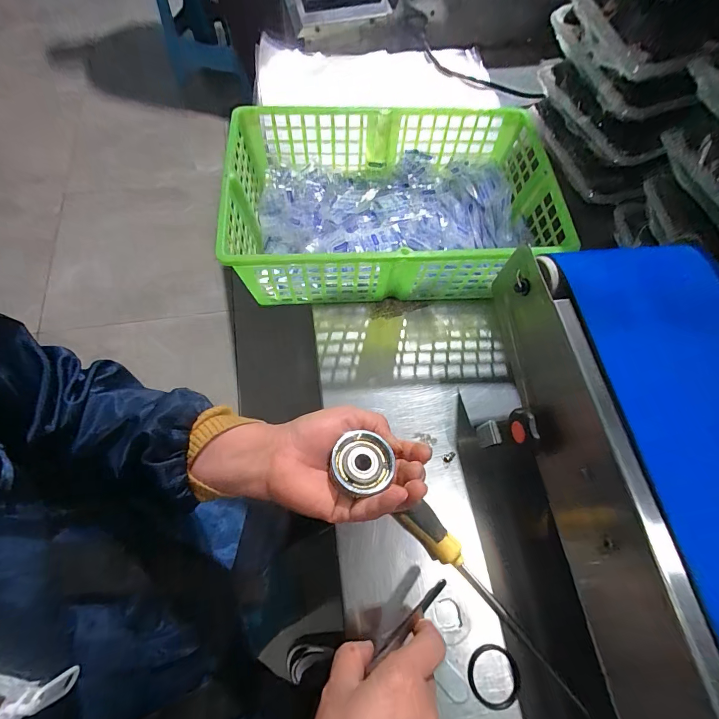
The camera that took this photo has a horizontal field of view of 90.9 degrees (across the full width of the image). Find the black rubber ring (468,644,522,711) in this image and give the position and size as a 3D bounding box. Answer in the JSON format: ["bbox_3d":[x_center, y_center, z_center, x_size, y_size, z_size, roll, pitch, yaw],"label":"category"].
[{"bbox_3d":[0.109,0.255,0.286,0.043,0.006,0.040,1,67,-3],"label":"black rubber ring"}]

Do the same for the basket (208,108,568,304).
[{"bbox_3d":[0.033,-0.175,0.408,0.335,0.093,0.216,-3,67,-4],"label":"basket"}]

